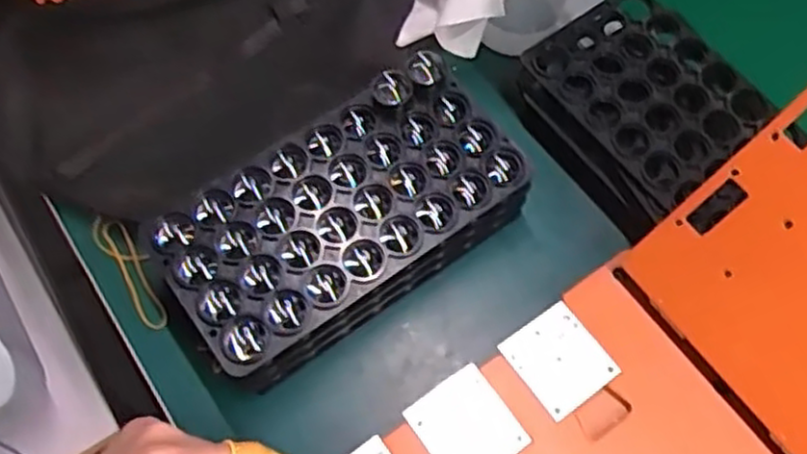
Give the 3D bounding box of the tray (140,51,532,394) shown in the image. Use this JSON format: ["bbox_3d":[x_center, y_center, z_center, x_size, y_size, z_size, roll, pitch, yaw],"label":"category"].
[{"bbox_3d":[-0.033,-0.005,0.410,0.195,0.052,0.104,-33,69,-14],"label":"tray"}]

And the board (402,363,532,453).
[{"bbox_3d":[0.031,0.099,0.366,0.045,0.004,0.048,-33,69,-14],"label":"board"}]

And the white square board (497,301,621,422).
[{"bbox_3d":[0.080,0.069,0.380,0.044,0.005,0.047,-33,69,-14],"label":"white square board"}]

